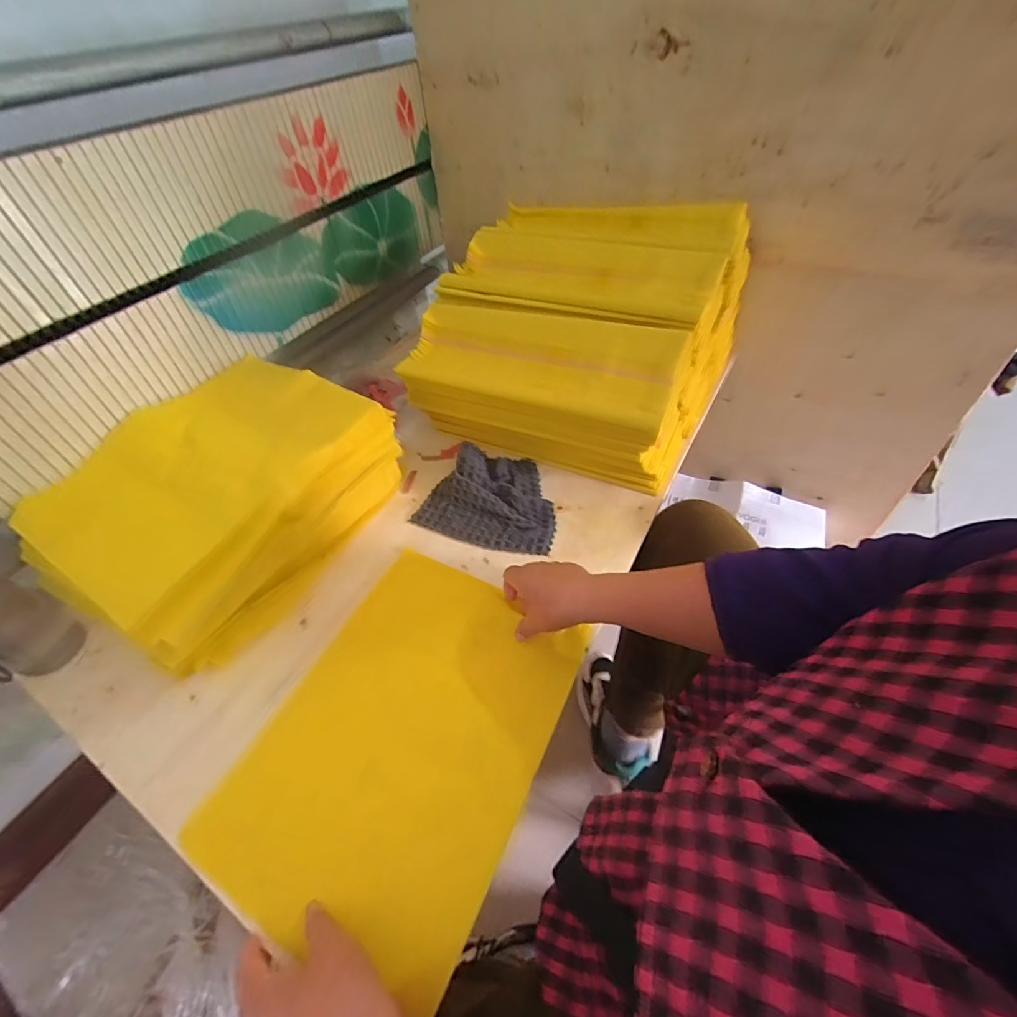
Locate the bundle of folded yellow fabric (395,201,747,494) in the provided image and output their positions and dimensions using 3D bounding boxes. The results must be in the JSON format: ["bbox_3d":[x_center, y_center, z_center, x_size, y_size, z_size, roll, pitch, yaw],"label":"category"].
[{"bbox_3d":[0.108,-0.257,0.694,0.361,0.225,0.424,21,54,23],"label":"bundle of folded yellow fabric"}]

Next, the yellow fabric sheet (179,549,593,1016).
[{"bbox_3d":[-0.095,0.217,0.456,0.247,0.057,0.340,21,54,23],"label":"yellow fabric sheet"}]

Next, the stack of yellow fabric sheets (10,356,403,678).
[{"bbox_3d":[-0.356,-0.019,0.600,0.280,0.144,0.360,20,53,22],"label":"stack of yellow fabric sheets"}]

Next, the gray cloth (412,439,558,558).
[{"bbox_3d":[-0.020,-0.024,0.643,0.193,0.037,0.164,11,51,16],"label":"gray cloth"}]

